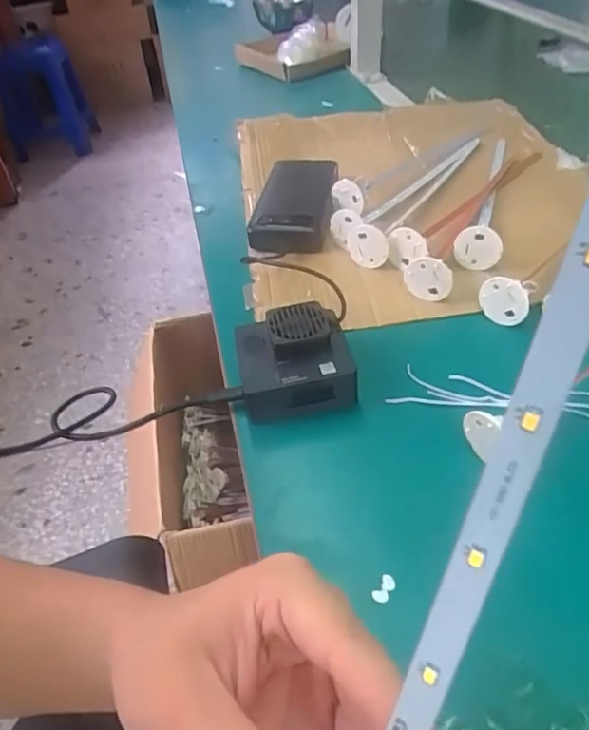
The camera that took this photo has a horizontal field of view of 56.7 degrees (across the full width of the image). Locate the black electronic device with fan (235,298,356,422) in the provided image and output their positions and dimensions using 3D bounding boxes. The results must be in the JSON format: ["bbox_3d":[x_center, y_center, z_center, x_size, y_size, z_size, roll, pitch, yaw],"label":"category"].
[{"bbox_3d":[-0.001,-0.006,0.381,0.074,0.039,0.069,-9,43,-4],"label":"black electronic device with fan"}]

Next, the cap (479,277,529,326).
[{"bbox_3d":[0.156,-0.048,0.408,0.034,0.038,0.004,10,38,23],"label":"cap"}]

